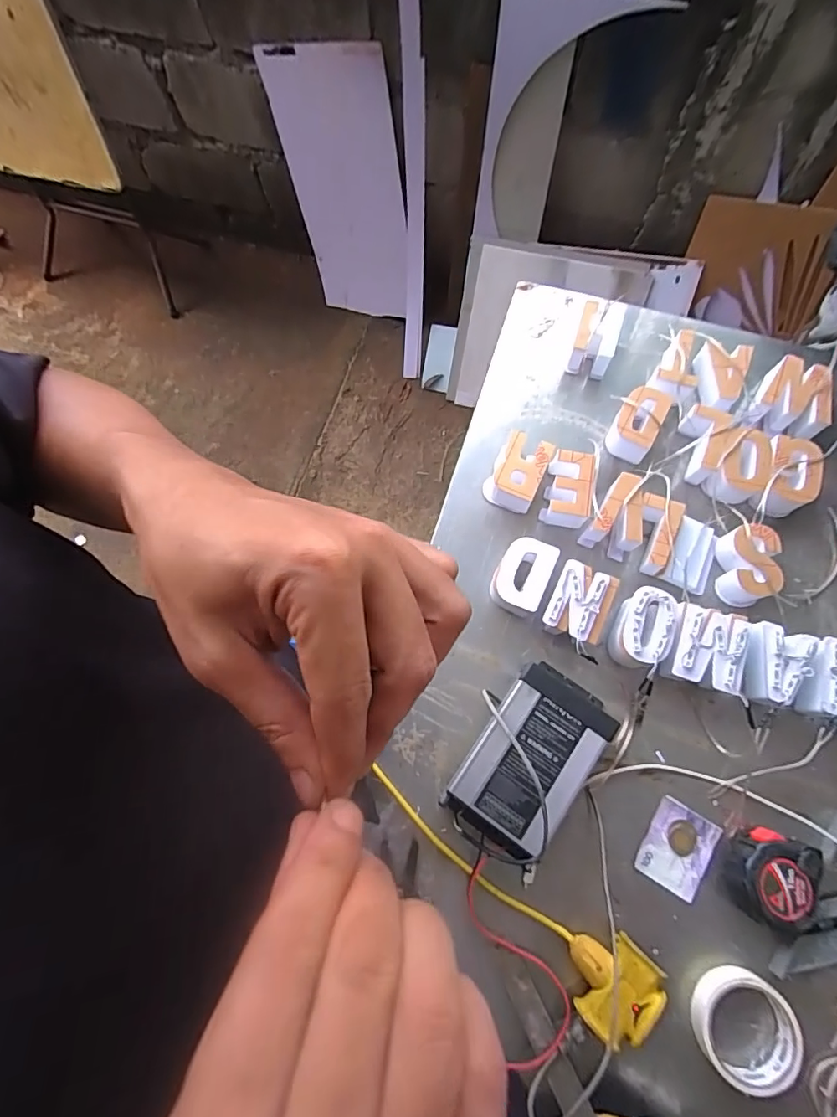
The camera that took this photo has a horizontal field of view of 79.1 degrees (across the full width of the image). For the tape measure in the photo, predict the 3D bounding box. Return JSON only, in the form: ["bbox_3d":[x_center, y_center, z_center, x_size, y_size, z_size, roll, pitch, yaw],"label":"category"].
[{"bbox_3d":[0.360,0.328,0.511,0.089,0.034,0.093,17,78,5],"label":"tape measure"}]

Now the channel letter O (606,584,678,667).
[{"bbox_3d":[0.252,0.078,0.575,0.061,0.032,0.091,19,78,5],"label":"channel letter O"}]

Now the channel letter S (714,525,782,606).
[{"bbox_3d":[0.388,0.009,0.599,0.058,0.051,0.093,12,78,4],"label":"channel letter S"}]

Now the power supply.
[{"bbox_3d":[0.120,0.208,0.545,0.116,0.057,0.186,37,80,9],"label":"power supply"}]

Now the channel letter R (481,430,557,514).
[{"bbox_3d":[0.124,-0.107,0.639,0.065,0.039,0.087,25,79,7],"label":"channel letter R"}]

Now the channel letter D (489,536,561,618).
[{"bbox_3d":[0.123,0.020,0.596,0.066,0.033,0.087,23,79,6],"label":"channel letter D"}]

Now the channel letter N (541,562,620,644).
[{"bbox_3d":[0.183,0.053,0.586,0.072,0.041,0.087,25,77,9],"label":"channel letter N"}]

